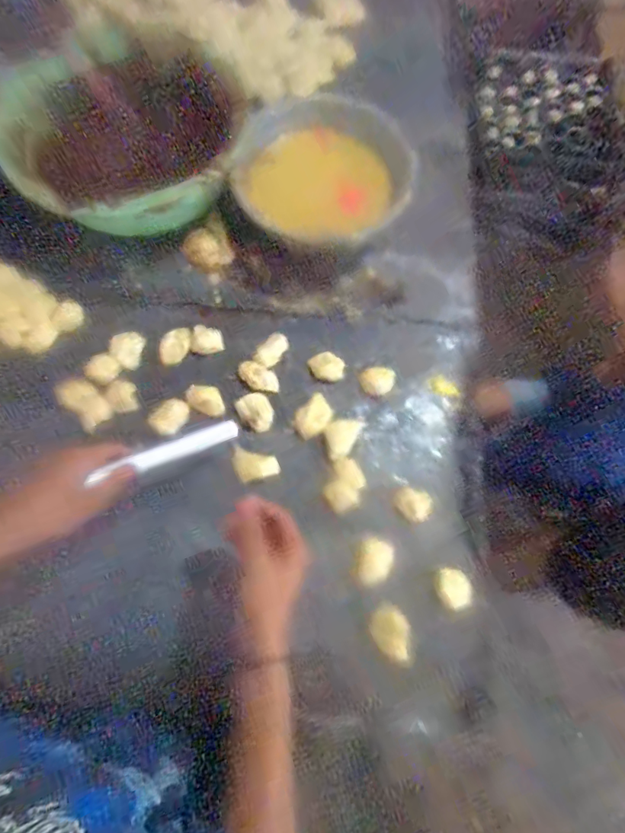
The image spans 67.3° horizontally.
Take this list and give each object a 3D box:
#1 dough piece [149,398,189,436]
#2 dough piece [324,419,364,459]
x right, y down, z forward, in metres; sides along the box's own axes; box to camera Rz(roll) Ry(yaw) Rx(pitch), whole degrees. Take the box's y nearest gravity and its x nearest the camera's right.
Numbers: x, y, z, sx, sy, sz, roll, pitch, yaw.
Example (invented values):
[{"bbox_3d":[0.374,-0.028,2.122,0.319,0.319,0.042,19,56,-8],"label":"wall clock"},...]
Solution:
[{"bbox_3d":[-0.197,0.000,0.650,0.036,0.024,0.054,44,75,12],"label":"dough piece"},{"bbox_3d":[0.045,0.029,0.627,0.052,0.020,0.047,-13,72,-7],"label":"dough piece"}]

